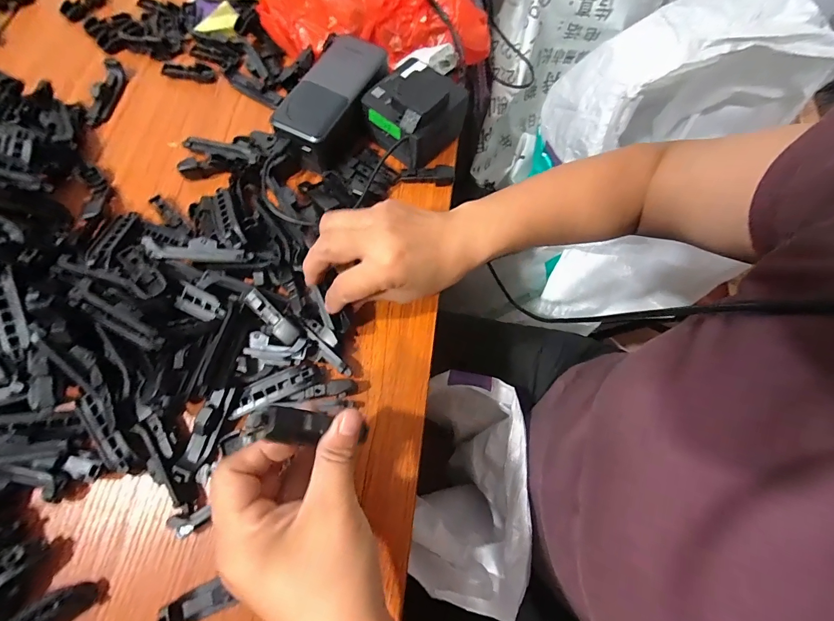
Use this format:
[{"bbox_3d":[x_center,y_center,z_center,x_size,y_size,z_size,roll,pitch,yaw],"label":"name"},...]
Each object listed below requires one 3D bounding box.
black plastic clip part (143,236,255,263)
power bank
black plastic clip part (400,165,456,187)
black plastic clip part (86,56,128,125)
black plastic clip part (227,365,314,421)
[{"bbox_3d":[-0.165,-0.046,0.281,0.073,0.004,0.018,3,70,-15],"label":"black plastic clip part"},{"bbox_3d":[-0.077,-0.192,0.344,0.061,0.035,0.132,18,70,4],"label":"power bank"},{"bbox_3d":[0.010,-0.128,0.355,0.051,0.008,0.018,-3,70,-4],"label":"black plastic clip part"},{"bbox_3d":[-0.312,-0.217,0.369,0.016,0.014,0.073,7,69,0],"label":"black plastic clip part"},{"bbox_3d":[-0.105,0.057,0.271,0.062,0.005,0.018,-23,72,-11],"label":"black plastic clip part"}]

